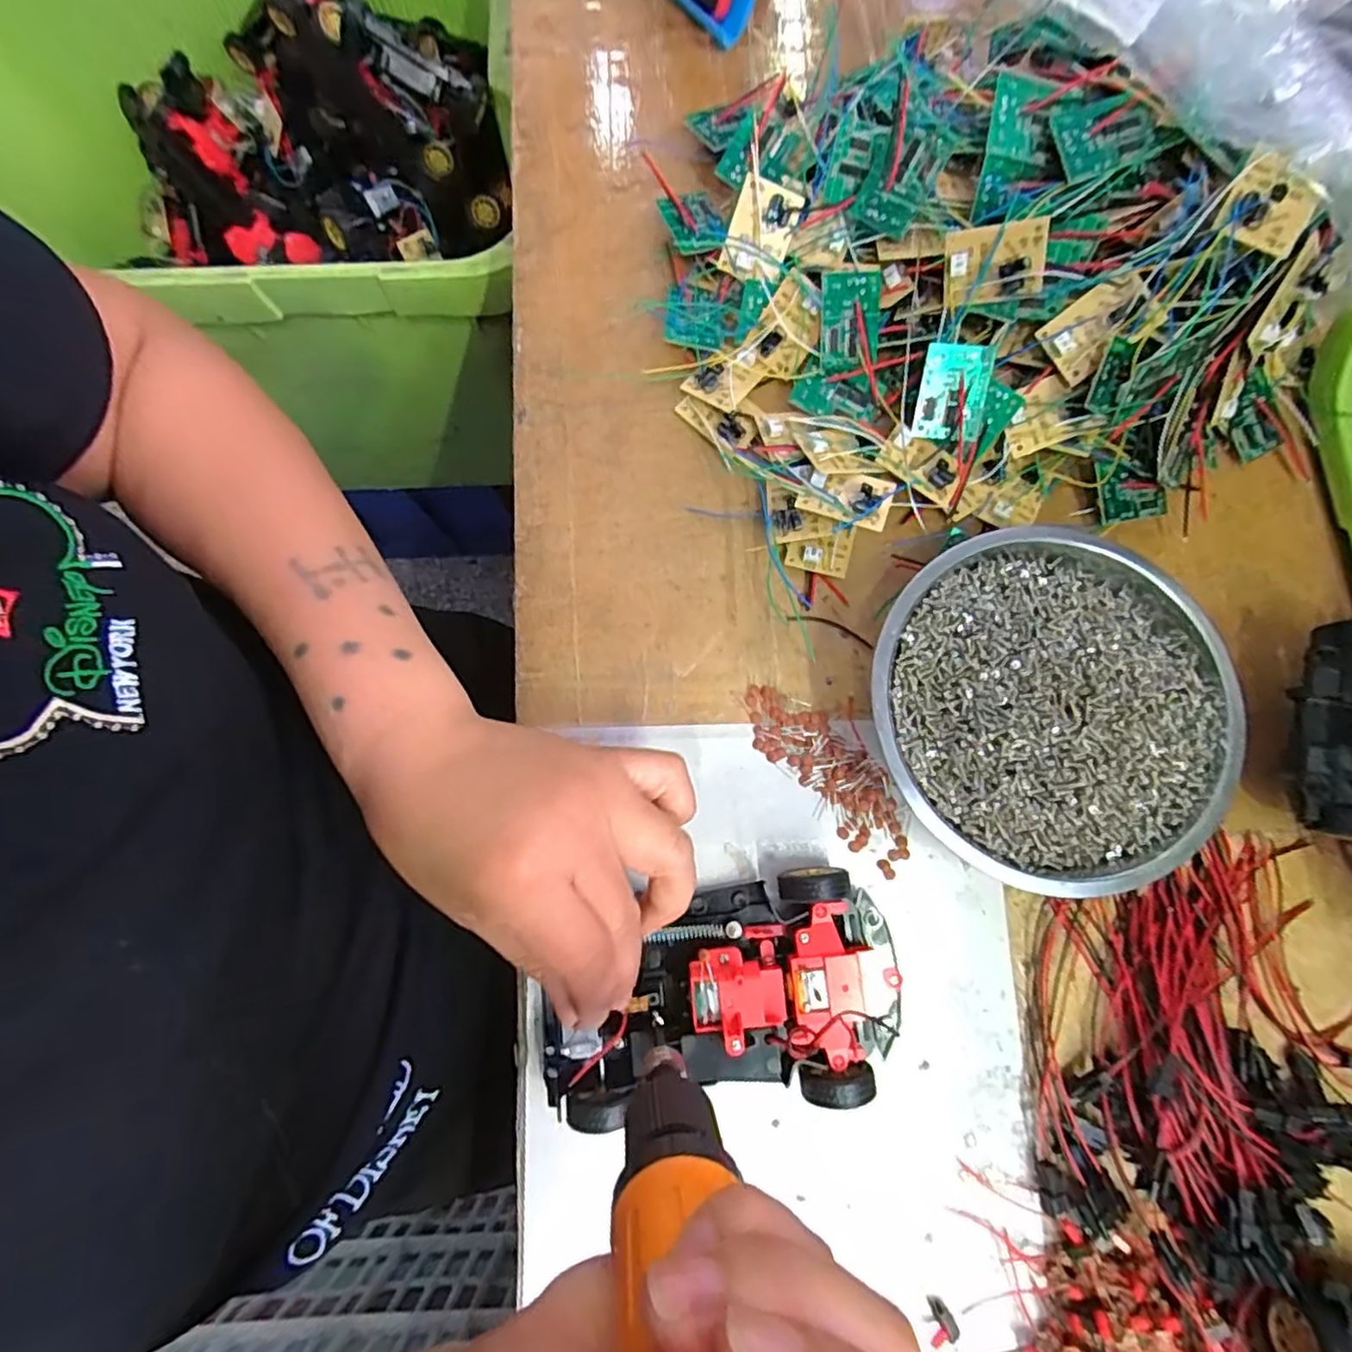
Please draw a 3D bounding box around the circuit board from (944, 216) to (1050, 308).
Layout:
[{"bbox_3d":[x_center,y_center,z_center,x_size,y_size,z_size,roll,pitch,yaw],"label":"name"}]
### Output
[{"bbox_3d":[0.138,-0.178,0.285,0.039,0.029,0.005,8,40,28],"label":"circuit board"}]

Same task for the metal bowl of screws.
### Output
[{"bbox_3d":[0.155,0.013,0.280,0.142,0.048,0.140,0,80,1],"label":"metal bowl of screws"}]

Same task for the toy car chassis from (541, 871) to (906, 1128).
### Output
[{"bbox_3d":[0.019,0.133,0.262,0.143,0.032,0.083,-15,80,-2],"label":"toy car chassis"}]

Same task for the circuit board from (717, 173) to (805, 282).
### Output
[{"bbox_3d":[0.040,-0.210,0.311,0.028,0.007,0.039,14,113,-18],"label":"circuit board"}]

